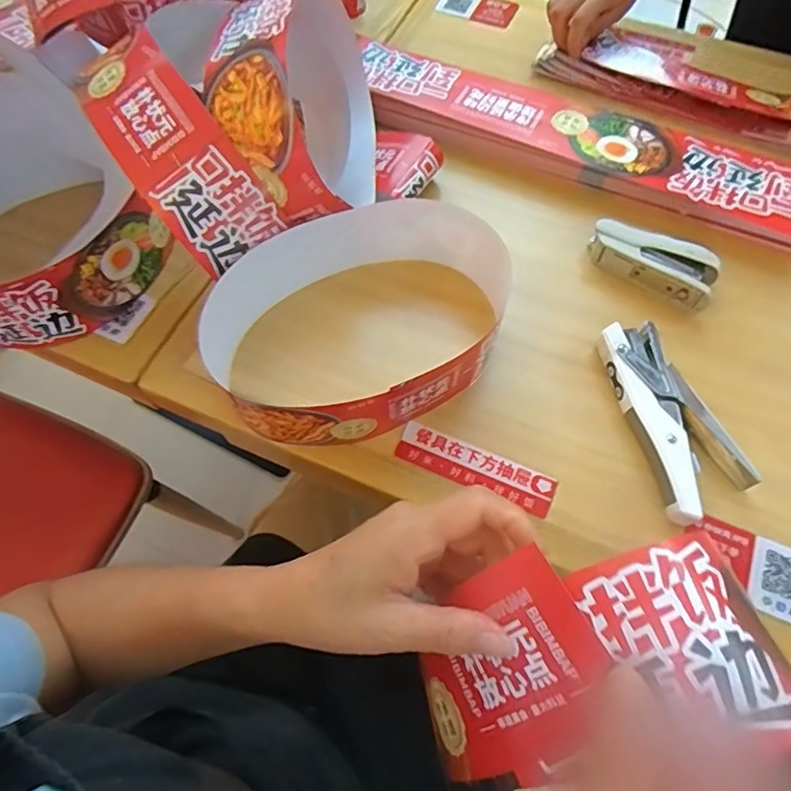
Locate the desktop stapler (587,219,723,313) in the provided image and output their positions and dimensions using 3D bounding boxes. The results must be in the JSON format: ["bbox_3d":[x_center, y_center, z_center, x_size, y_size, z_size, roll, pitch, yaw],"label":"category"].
[{"bbox_3d":[0.240,-0.126,0.510,0.117,0.027,0.047,31,69,15],"label":"desktop stapler"}]

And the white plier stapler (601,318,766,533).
[{"bbox_3d":[0.227,0.017,0.450,0.078,0.029,0.166,-12,64,-4],"label":"white plier stapler"}]

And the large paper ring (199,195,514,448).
[{"bbox_3d":[-0.014,-0.065,0.463,0.248,0.078,0.172,-17,65,-7],"label":"large paper ring"}]

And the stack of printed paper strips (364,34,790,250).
[{"bbox_3d":[0.201,-0.273,0.577,0.517,0.027,0.112,23,67,12],"label":"stack of printed paper strips"}]

